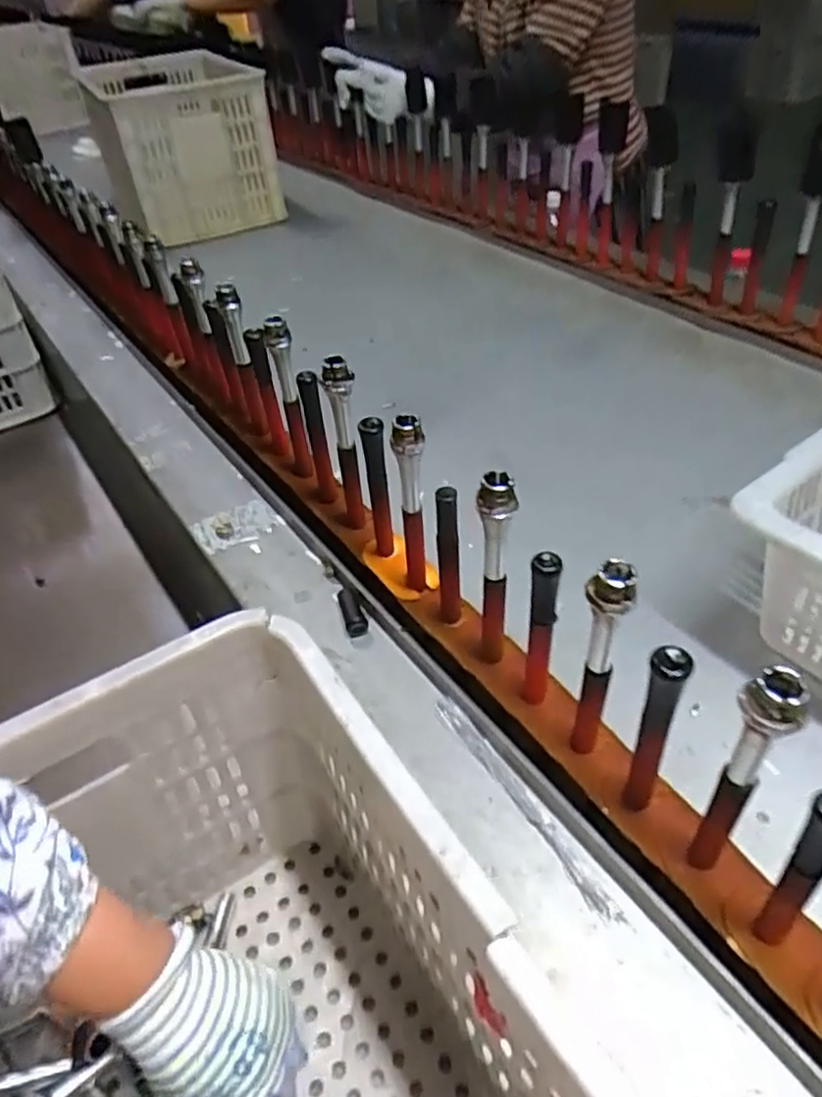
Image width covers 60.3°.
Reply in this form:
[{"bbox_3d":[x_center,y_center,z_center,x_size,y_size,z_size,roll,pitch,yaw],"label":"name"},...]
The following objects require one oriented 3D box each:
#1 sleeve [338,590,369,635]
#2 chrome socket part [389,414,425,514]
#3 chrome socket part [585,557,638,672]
[{"bbox_3d":[-0.051,0.056,0.612,0.017,0.013,0.048,-14,42,-11],"label":"sleeve"},{"bbox_3d":[-0.001,-0.060,0.511,0.022,0.085,0.020,-4,41,1],"label":"chrome socket part"},{"bbox_3d":[0.108,0.041,0.393,0.024,0.079,0.023,9,43,16],"label":"chrome socket part"}]

